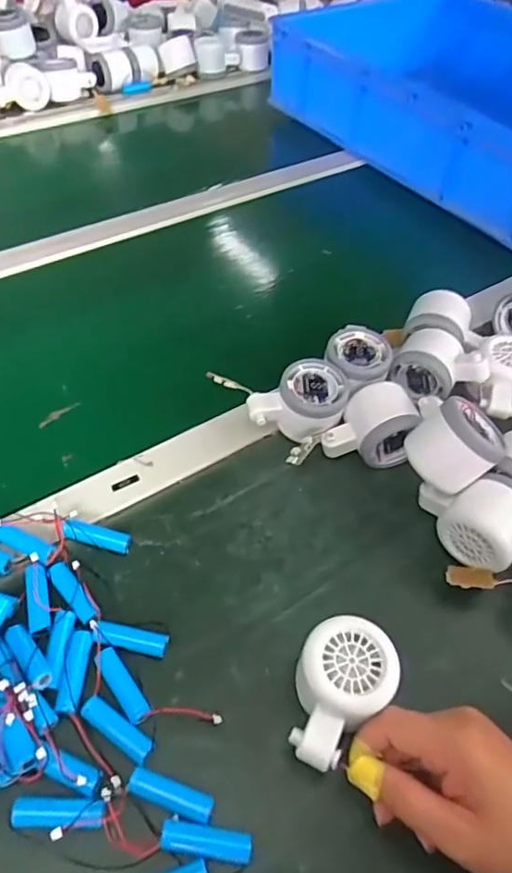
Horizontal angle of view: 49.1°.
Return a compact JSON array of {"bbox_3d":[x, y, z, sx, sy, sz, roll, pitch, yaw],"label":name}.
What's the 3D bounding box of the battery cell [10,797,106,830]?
[{"bbox_3d":[-0.111,0.211,0.313,0.051,0.011,0.017,2,52,-2],"label":"battery cell"}]

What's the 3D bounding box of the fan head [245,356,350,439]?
[{"bbox_3d":[0.039,-0.025,0.491,0.080,0.050,0.058,-28,58,-23],"label":"fan head"}]

